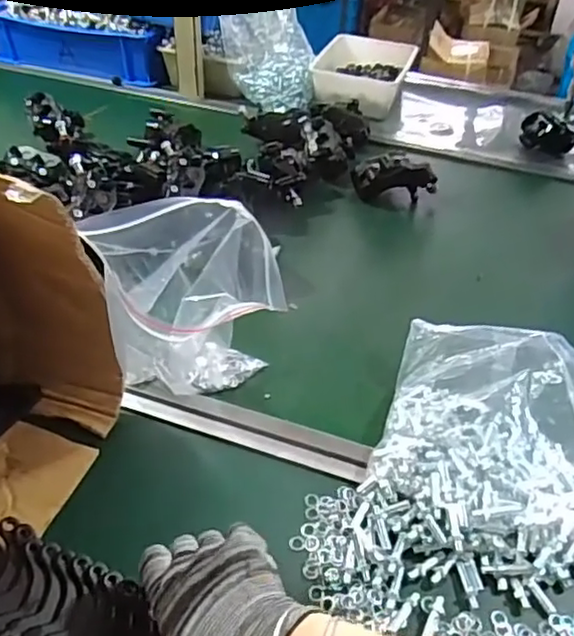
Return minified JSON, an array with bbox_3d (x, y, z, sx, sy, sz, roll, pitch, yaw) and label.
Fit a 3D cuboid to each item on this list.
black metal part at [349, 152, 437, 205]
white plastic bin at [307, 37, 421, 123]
[{"bbox_3d":[0.152,-0.194,0.901,0.112,0.072,0.037,0,42,-3],"label":"black metal part"},{"bbox_3d":[0.133,-0.431,1.131,0.166,0.064,0.200,11,43,9],"label":"white plastic bin"}]

